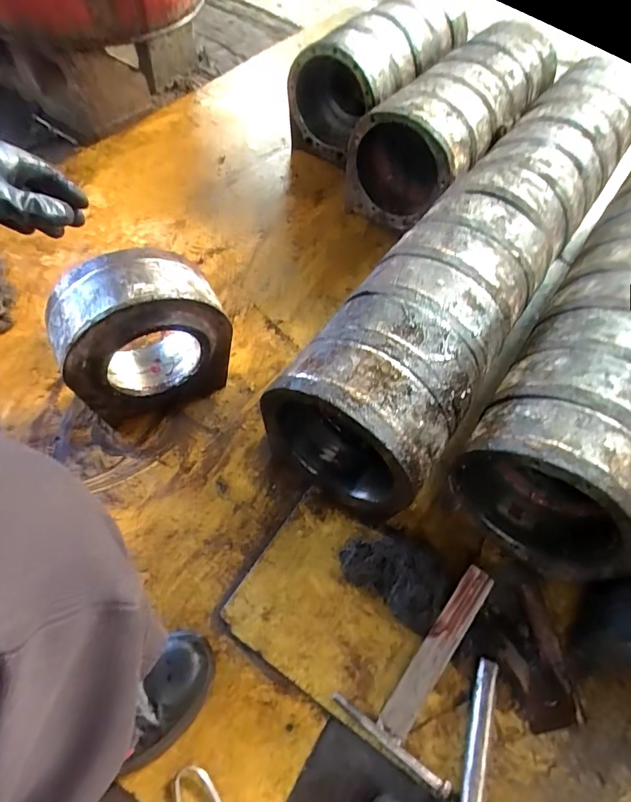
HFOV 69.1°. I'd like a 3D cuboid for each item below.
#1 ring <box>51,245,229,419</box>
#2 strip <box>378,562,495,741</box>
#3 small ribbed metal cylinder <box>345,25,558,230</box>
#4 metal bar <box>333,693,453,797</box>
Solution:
[{"bbox_3d":[-0.238,-0.082,0.655,0.221,0.249,0.106,-23,65,-19],"label":"ring"},{"bbox_3d":[0.152,0.310,0.574,0.034,0.009,0.224,34,72,19],"label":"strip"},{"bbox_3d":[0.307,-0.602,1.002,0.224,0.240,0.522,35,62,14],"label":"small ribbed metal cylinder"},{"bbox_3d":[0.087,0.399,0.534,0.158,0.018,0.015,33,64,13],"label":"metal bar"}]

